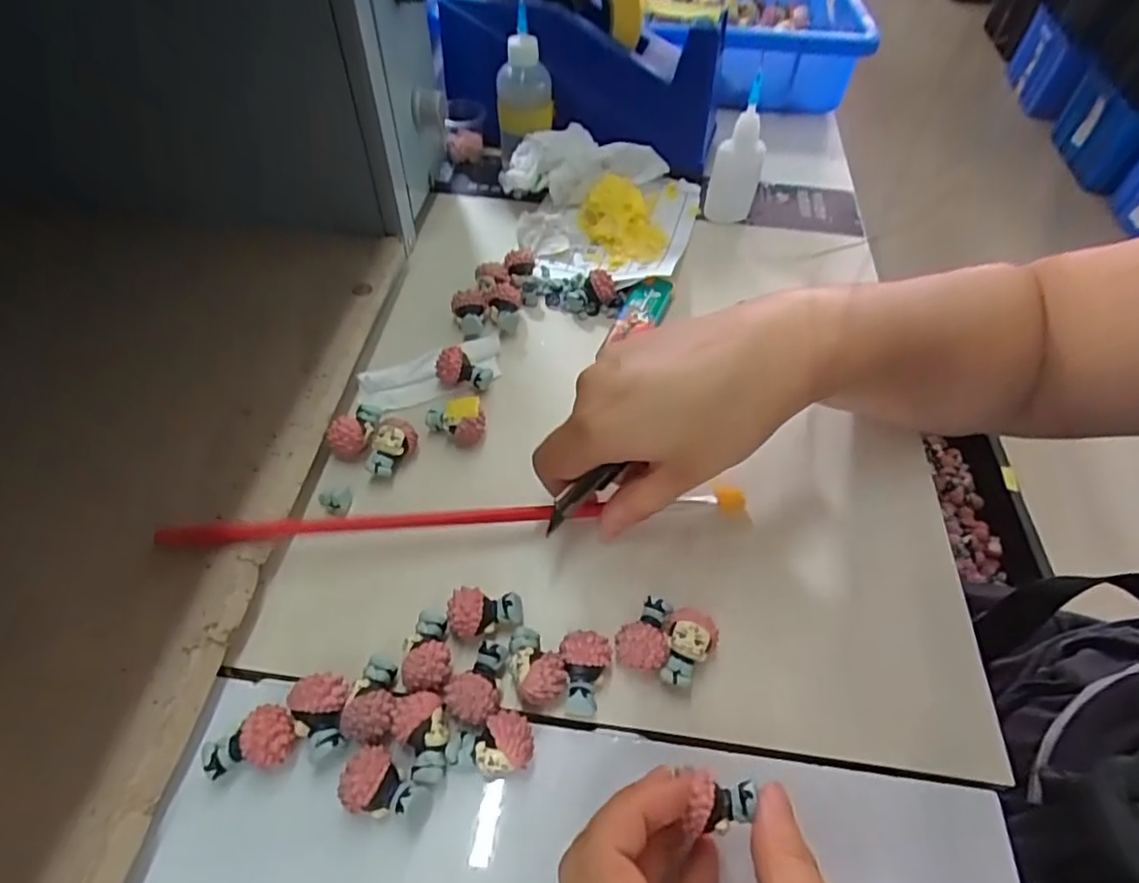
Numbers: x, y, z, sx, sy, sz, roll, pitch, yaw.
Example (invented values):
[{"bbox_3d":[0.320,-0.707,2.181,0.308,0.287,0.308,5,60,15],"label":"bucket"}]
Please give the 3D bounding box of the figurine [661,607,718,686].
[{"bbox_3d":[0.044,0.079,0.239,0.020,0.018,0.029,31,58,19],"label":"figurine"}]

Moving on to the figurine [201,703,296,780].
[{"bbox_3d":[-0.111,0.104,0.213,0.029,0.015,0.019,-7,54,-7],"label":"figurine"}]

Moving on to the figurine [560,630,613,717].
[{"bbox_3d":[0.004,0.088,0.232,0.018,0.016,0.029,10,54,5],"label":"figurine"}]

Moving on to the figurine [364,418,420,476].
[{"bbox_3d":[-0.086,0.004,0.292,0.016,0.017,0.027,28,57,18],"label":"figurine"}]

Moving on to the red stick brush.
[{"bbox_3d":[-0.041,0.033,0.263,0.245,0.014,0.015,-5,55,-8],"label":"red stick brush"}]

